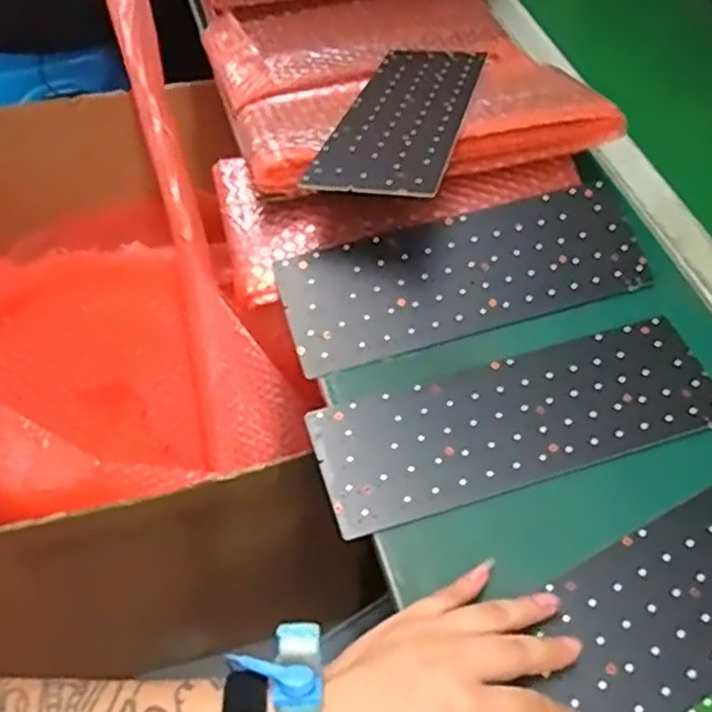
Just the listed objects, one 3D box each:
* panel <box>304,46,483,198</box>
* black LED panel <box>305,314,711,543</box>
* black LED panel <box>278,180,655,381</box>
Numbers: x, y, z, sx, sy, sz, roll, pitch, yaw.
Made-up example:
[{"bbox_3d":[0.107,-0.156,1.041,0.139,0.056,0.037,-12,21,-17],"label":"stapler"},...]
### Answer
[{"bbox_3d":[0.042,-0.195,0.573,0.093,0.006,0.272,9,41,13],"label":"panel"},{"bbox_3d":[0.111,0.041,0.492,0.276,0.011,0.098,-16,57,-10],"label":"black LED panel"},{"bbox_3d":[0.083,-0.062,0.546,0.274,0.005,0.103,-16,75,-10],"label":"black LED panel"}]

